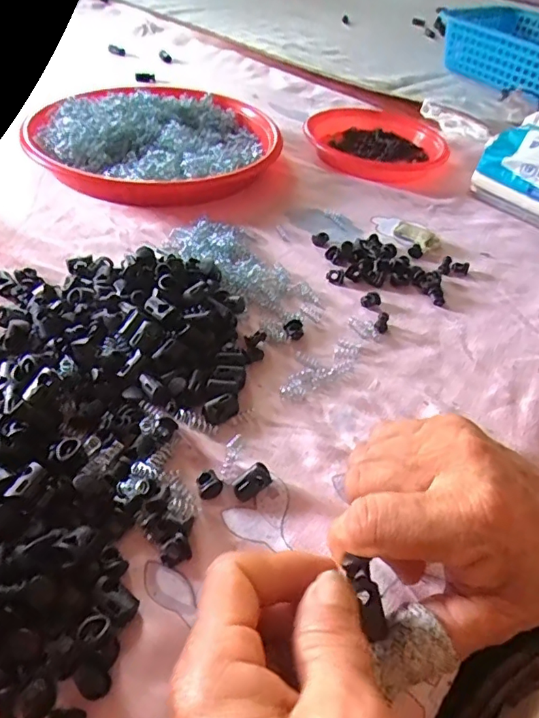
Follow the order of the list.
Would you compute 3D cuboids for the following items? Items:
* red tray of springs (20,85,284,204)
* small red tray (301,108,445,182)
[{"bbox_3d":[-0.116,-0.237,0.532,0.246,0.035,0.247,7,44,-1],"label":"red tray of springs"},{"bbox_3d":[0.127,-0.270,0.616,0.156,0.037,0.199,7,44,-1],"label":"small red tray"}]

